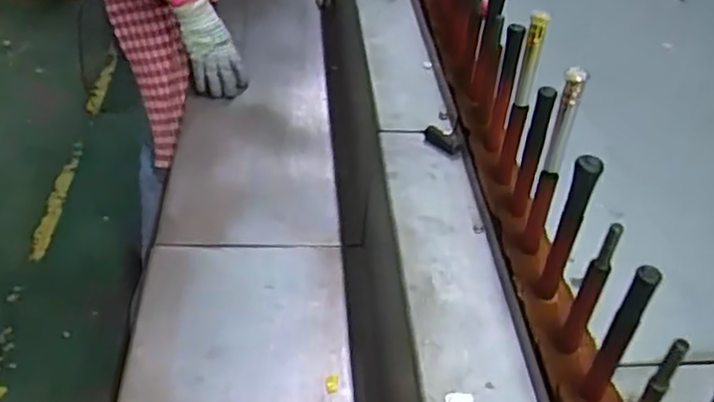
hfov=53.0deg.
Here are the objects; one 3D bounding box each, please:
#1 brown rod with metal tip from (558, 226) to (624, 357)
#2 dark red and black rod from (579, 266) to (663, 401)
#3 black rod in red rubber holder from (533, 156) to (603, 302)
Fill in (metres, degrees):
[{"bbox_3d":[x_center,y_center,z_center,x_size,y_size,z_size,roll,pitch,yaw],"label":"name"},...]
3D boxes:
[{"bbox_3d":[0.171,0.072,0.533,0.016,0.137,0.021,24,50,22],"label":"brown rod with metal tip"},{"bbox_3d":[0.176,0.098,0.489,0.015,0.143,0.019,33,54,28],"label":"dark red and black rod"},{"bbox_3d":[0.167,0.027,0.574,0.020,0.156,0.020,18,48,16],"label":"black rod in red rubber holder"}]

